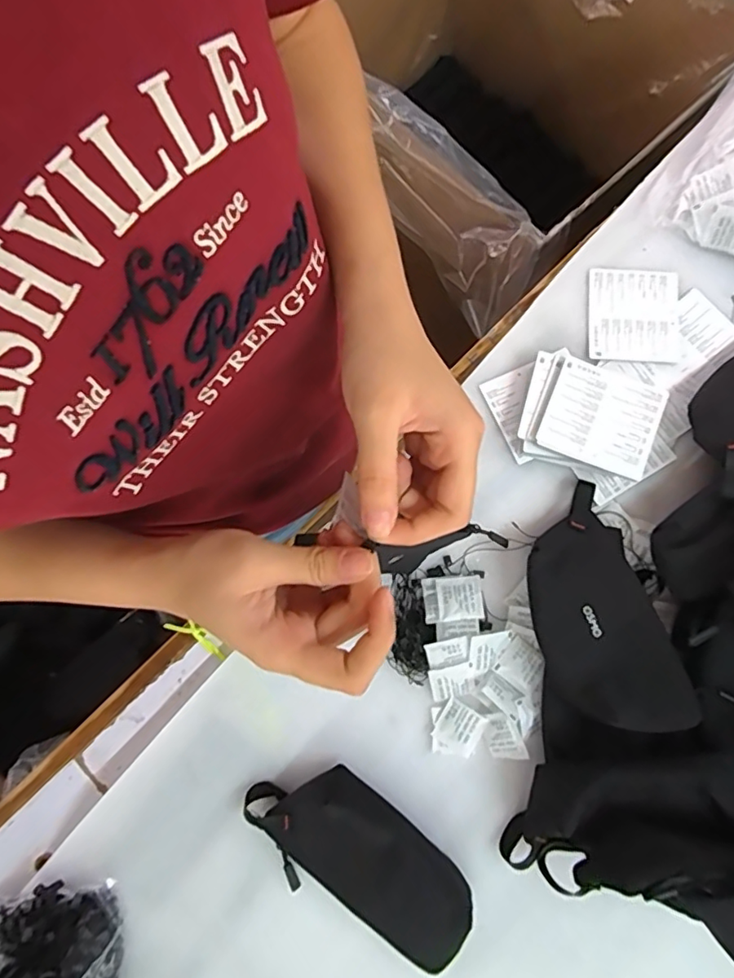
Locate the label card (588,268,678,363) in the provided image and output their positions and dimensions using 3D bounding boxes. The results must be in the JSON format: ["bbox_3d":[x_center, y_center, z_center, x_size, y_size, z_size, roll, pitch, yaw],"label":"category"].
[{"bbox_3d":[0.272,-0.178,0.568,0.088,0.004,0.098,3,80,3],"label":"label card"}]

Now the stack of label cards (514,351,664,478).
[{"bbox_3d":[0.213,-0.069,0.539,0.121,0.030,0.096,17,81,5],"label":"stack of label cards"}]

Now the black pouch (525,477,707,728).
[{"bbox_3d":[0.205,0.100,0.487,0.114,0.040,0.207,-17,67,14],"label":"black pouch"}]

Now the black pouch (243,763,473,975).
[{"bbox_3d":[-0.007,0.318,0.472,0.207,0.044,0.098,37,83,8],"label":"black pouch"}]

